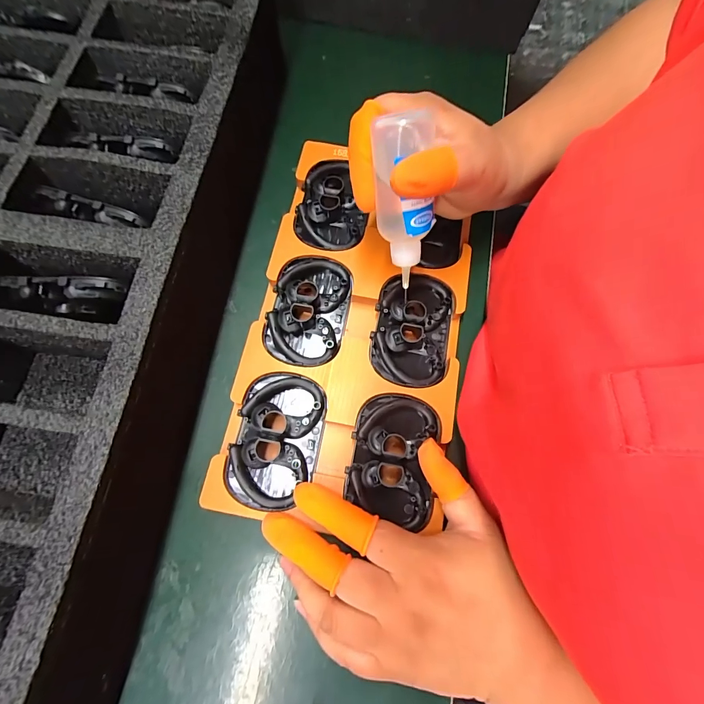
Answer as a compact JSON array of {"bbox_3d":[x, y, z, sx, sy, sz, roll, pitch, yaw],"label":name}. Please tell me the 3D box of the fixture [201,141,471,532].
[{"bbox_3d":[0.005,-0.024,0.271,0.151,0.027,0.278,10,73,4],"label":"fixture"}]

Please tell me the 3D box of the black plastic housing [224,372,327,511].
[{"bbox_3d":[-0.051,0.058,0.242,0.056,0.017,0.087,11,73,4],"label":"black plastic housing"}]

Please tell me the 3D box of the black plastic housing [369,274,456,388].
[{"bbox_3d":[0.046,-0.018,0.267,0.057,0.019,0.087,11,73,4],"label":"black plastic housing"}]

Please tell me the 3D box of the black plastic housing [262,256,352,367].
[{"bbox_3d":[-0.033,-0.033,0.271,0.056,0.020,0.088,10,73,4],"label":"black plastic housing"}]

